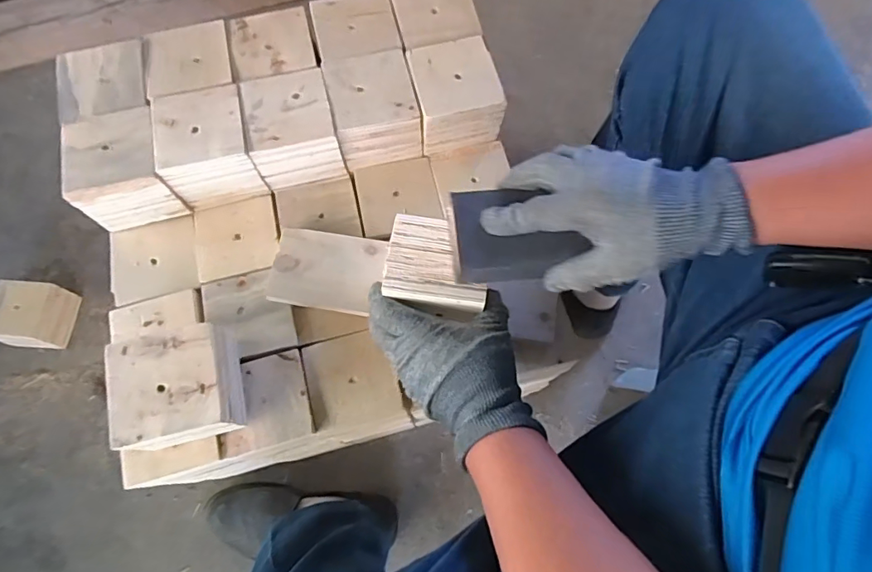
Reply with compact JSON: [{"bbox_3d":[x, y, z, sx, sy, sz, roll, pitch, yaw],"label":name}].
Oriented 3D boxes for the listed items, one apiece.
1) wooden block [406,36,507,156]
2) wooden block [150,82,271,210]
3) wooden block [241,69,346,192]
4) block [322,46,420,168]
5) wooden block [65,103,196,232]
[{"bbox_3d":[0.022,-0.215,0.567,0.091,0.075,0.097,-12,74,-4],"label":"wooden block"},{"bbox_3d":[-0.244,-0.149,0.545,0.091,0.087,0.101,-13,74,-5],"label":"wooden block"},{"bbox_3d":[-0.156,-0.171,0.555,0.091,0.081,0.098,-13,74,-5],"label":"wooden block"},{"bbox_3d":[-0.069,-0.199,0.564,0.090,0.076,0.098,-13,74,-5],"label":"block"},{"bbox_3d":[-0.333,-0.125,0.530,0.093,0.070,0.100,-17,74,-6],"label":"wooden block"}]

